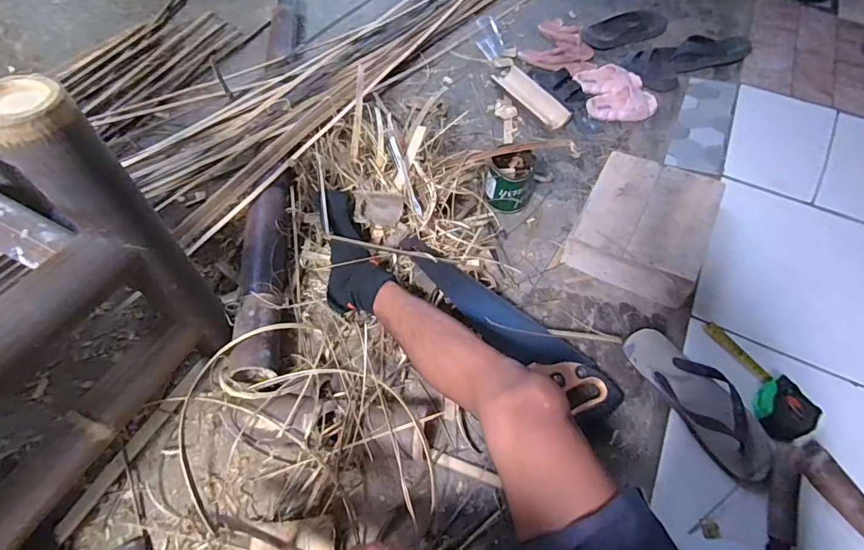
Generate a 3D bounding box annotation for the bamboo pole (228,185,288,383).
[{"bbox_3d":[-0.313,-0.002,0.832,0.074,0.075,0.392,-5,58,-6],"label":"bamboo pole"}]

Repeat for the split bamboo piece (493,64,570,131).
[{"bbox_3d":[0.263,-0.476,1.182,0.061,0.044,0.254,-25,62,-18],"label":"split bamboo piece"}]

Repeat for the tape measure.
[{"bbox_3d":[0.533,0.159,0.724,0.075,0.052,0.202,-11,59,-10],"label":"tape measure"}]

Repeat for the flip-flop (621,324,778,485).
[{"bbox_3d":[0.421,0.188,0.701,0.094,0.040,0.252,-24,61,-17],"label":"flip-flop"}]

